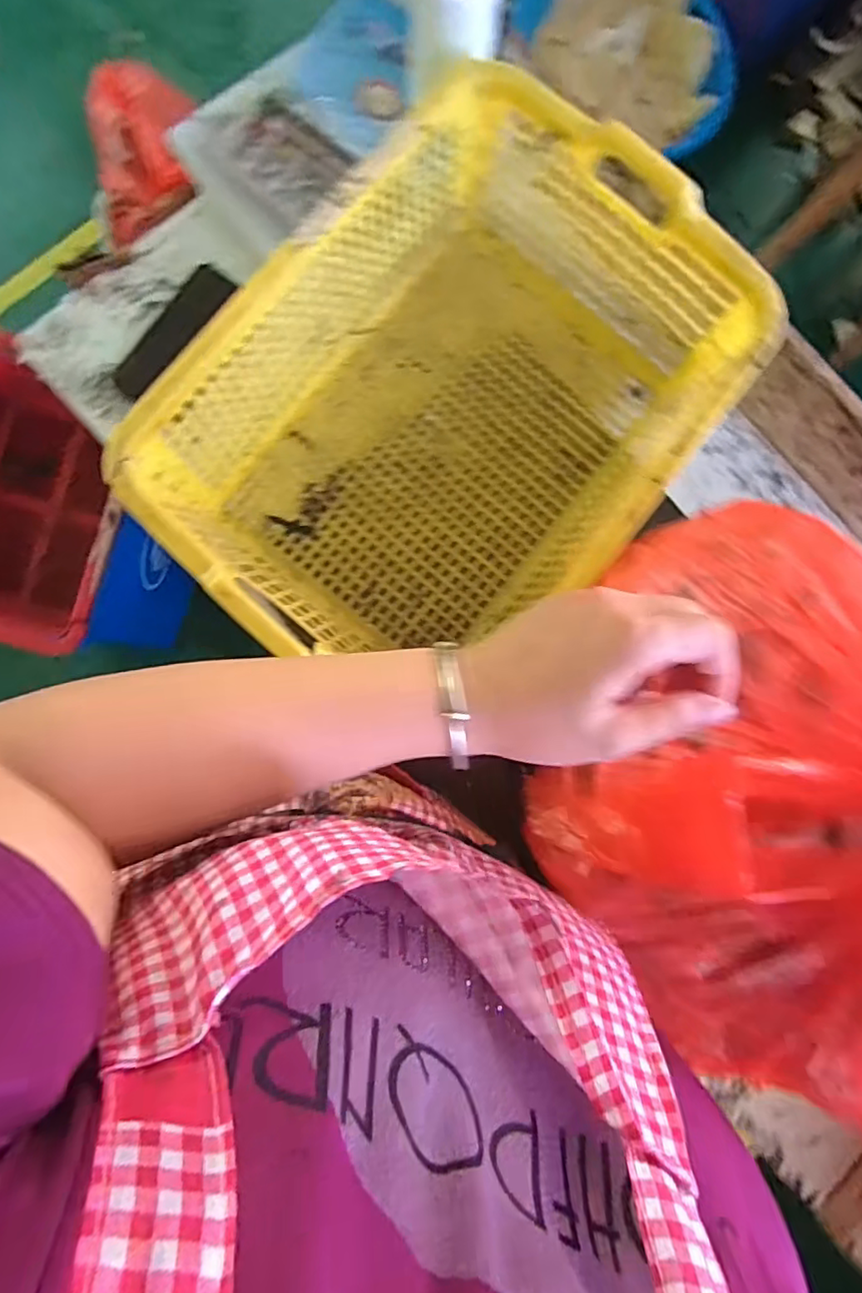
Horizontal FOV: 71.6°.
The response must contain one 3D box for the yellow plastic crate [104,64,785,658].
[{"bbox_3d":[0.021,-0.204,0.545,0.353,0.146,0.492,38,82,-1],"label":"yellow plastic crate"}]

